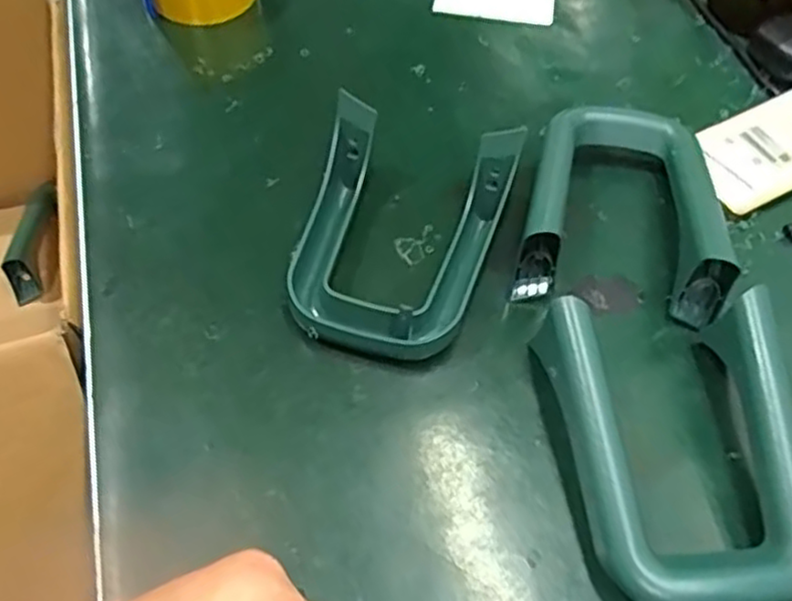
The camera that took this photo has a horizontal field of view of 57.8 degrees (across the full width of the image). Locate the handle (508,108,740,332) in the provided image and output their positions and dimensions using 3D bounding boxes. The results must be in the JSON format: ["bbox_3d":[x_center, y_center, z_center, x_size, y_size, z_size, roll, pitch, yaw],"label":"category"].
[{"bbox_3d":[0.149,-0.069,0.469,0.126,0.054,0.158,11,57,7],"label":"handle"}]

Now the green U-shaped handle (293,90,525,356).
[{"bbox_3d":[-0.001,-0.042,0.454,0.124,0.054,0.156,14,57,9],"label":"green U-shaped handle"}]

